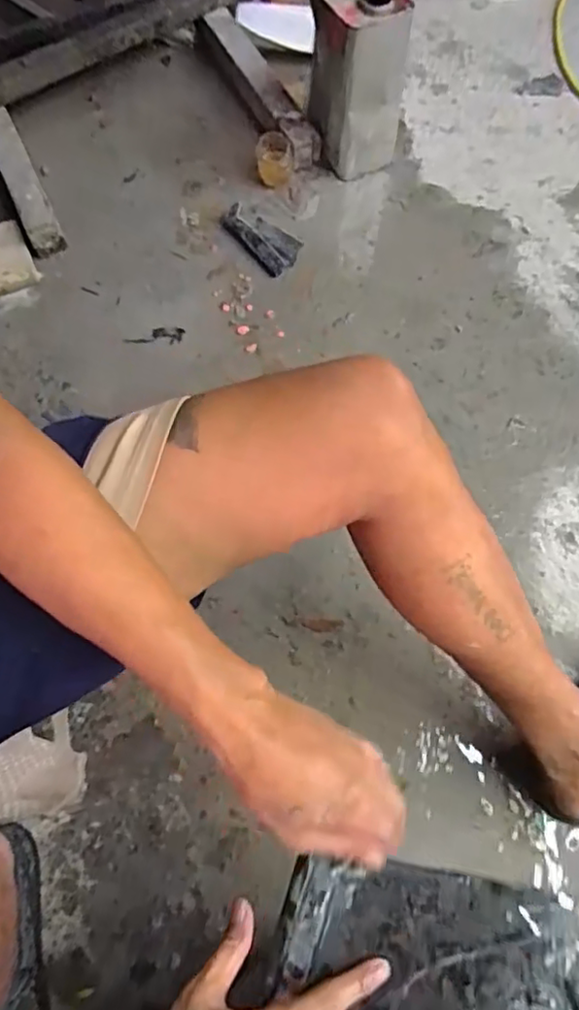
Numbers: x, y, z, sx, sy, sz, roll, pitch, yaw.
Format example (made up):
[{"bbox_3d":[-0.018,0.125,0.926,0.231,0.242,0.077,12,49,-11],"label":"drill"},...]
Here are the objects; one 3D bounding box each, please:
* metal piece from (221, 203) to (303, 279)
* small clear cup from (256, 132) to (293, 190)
[{"bbox_3d":[-0.047,-0.431,0.956,0.063,0.028,0.157,-35,72,-13],"label":"metal piece"},{"bbox_3d":[-0.024,-0.569,1.001,0.062,0.048,0.080,-3,68,0],"label":"small clear cup"}]

